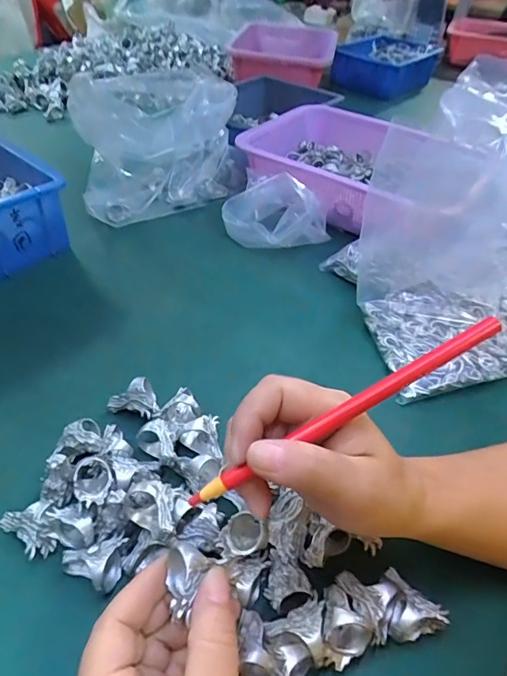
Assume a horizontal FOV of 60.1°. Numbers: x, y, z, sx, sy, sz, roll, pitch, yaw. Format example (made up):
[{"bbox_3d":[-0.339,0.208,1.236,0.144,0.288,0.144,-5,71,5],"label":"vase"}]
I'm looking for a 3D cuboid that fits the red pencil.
[{"bbox_3d":[0.044,0.035,0.209,0.168,0.006,0.009,-30,50,-1],"label":"red pencil"}]

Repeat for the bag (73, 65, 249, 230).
[{"bbox_3d":[-0.122,-0.249,0.581,0.225,0.132,0.113,-20,50,-22],"label":"bag"}]

